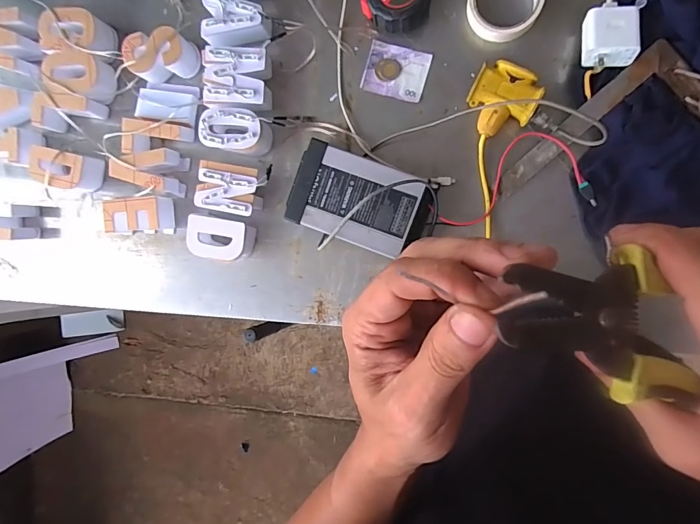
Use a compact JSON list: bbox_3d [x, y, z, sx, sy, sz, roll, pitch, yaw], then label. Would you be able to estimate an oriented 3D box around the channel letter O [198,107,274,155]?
[{"bbox_3d":[-0.153,-0.177,0.568,0.091,0.054,0.055,10,96,7],"label":"channel letter O"}]

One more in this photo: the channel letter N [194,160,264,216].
[{"bbox_3d":[-0.162,-0.101,0.575,0.087,0.051,0.064,11,96,5],"label":"channel letter N"}]

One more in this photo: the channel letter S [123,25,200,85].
[{"bbox_3d":[-0.259,-0.285,0.575,0.091,0.047,0.060,0,95,8],"label":"channel letter S"}]

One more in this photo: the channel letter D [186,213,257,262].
[{"bbox_3d":[-0.178,-0.033,0.580,0.090,0.049,0.058,11,96,7],"label":"channel letter D"}]

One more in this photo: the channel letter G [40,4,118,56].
[{"bbox_3d":[-0.379,-0.321,0.589,0.106,0.047,0.063,11,96,7],"label":"channel letter G"}]

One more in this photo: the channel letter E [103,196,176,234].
[{"bbox_3d":[-0.302,-0.066,0.596,0.081,0.049,0.051,1,95,8],"label":"channel letter E"}]

